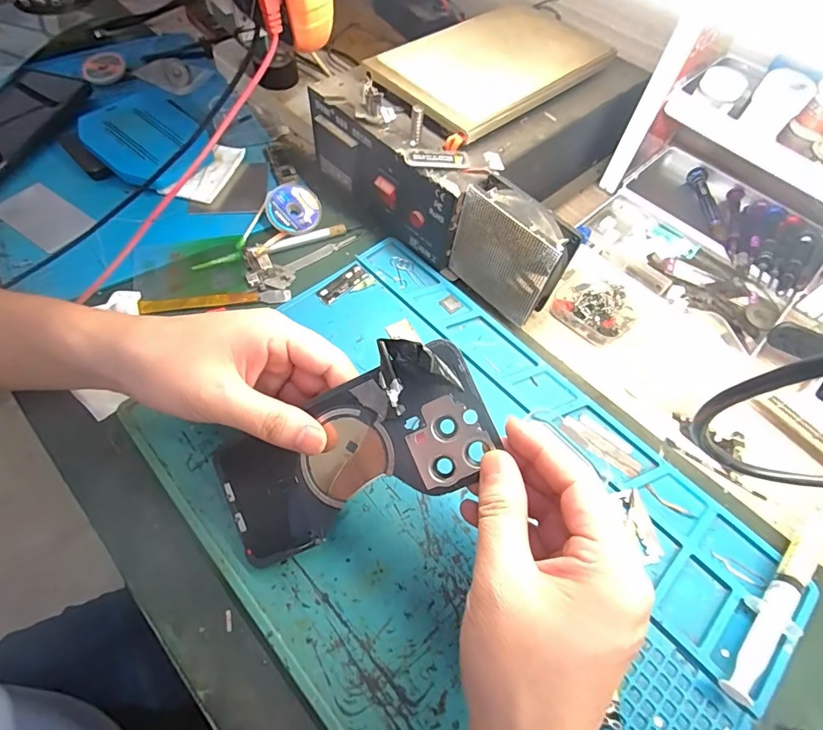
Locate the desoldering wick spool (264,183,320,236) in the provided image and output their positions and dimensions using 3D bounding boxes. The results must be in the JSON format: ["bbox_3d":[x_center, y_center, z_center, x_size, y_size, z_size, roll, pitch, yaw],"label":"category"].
[{"bbox_3d":[-0.104,-0.137,0.389,0.048,0.011,0.048,1,83,-10],"label":"desoldering wick spool"}]

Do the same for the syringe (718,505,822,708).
[{"bbox_3d":[0.215,0.133,0.254,0.135,0.015,0.024,-37,69,-21],"label":"syringe"}]

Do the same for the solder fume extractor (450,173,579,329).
[{"bbox_3d":[0.072,-0.079,0.327,0.031,0.087,0.083,-40,70,-22],"label":"solder fume extractor"}]

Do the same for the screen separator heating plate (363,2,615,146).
[{"bbox_3d":[0.068,-0.250,0.366,0.187,0.018,0.116,-38,69,-22],"label":"screen separator heating plate"}]

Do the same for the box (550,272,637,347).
[{"bbox_3d":[0.151,-0.049,0.362,0.063,0.021,0.058,42,66,18],"label":"box"}]

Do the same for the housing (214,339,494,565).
[{"bbox_3d":[-0.036,0.048,0.238,0.155,0.011,0.076,-26,83,11],"label":"housing"}]

